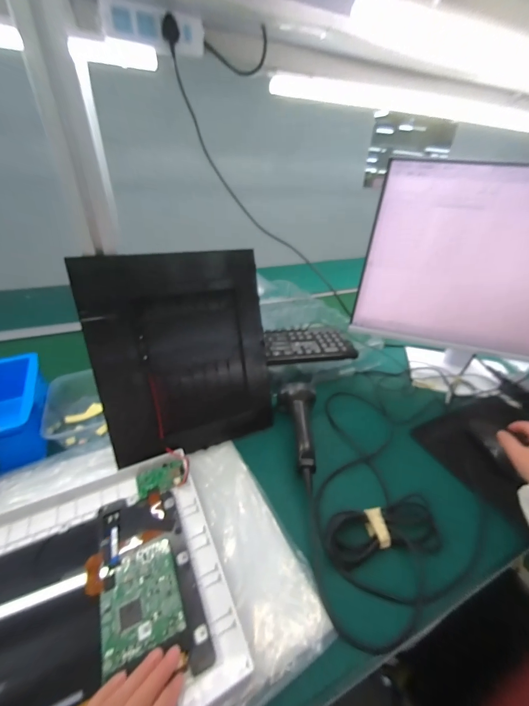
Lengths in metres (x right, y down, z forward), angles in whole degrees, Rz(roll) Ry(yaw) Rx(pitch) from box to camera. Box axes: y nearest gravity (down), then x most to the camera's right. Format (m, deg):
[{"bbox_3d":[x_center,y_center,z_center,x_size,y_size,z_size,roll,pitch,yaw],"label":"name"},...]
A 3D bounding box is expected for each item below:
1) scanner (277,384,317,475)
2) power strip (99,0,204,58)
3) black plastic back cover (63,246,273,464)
[{"bbox_3d":[0.050,0.116,0.473,0.069,0.060,0.155,5,32,4],"label":"scanner"},{"bbox_3d":[-0.210,-0.622,0.551,0.186,0.054,0.029,-9,33,-17],"label":"power strip"},{"bbox_3d":[-0.108,0.010,0.427,0.243,0.297,0.017,-13,20,-28],"label":"black plastic back cover"}]

